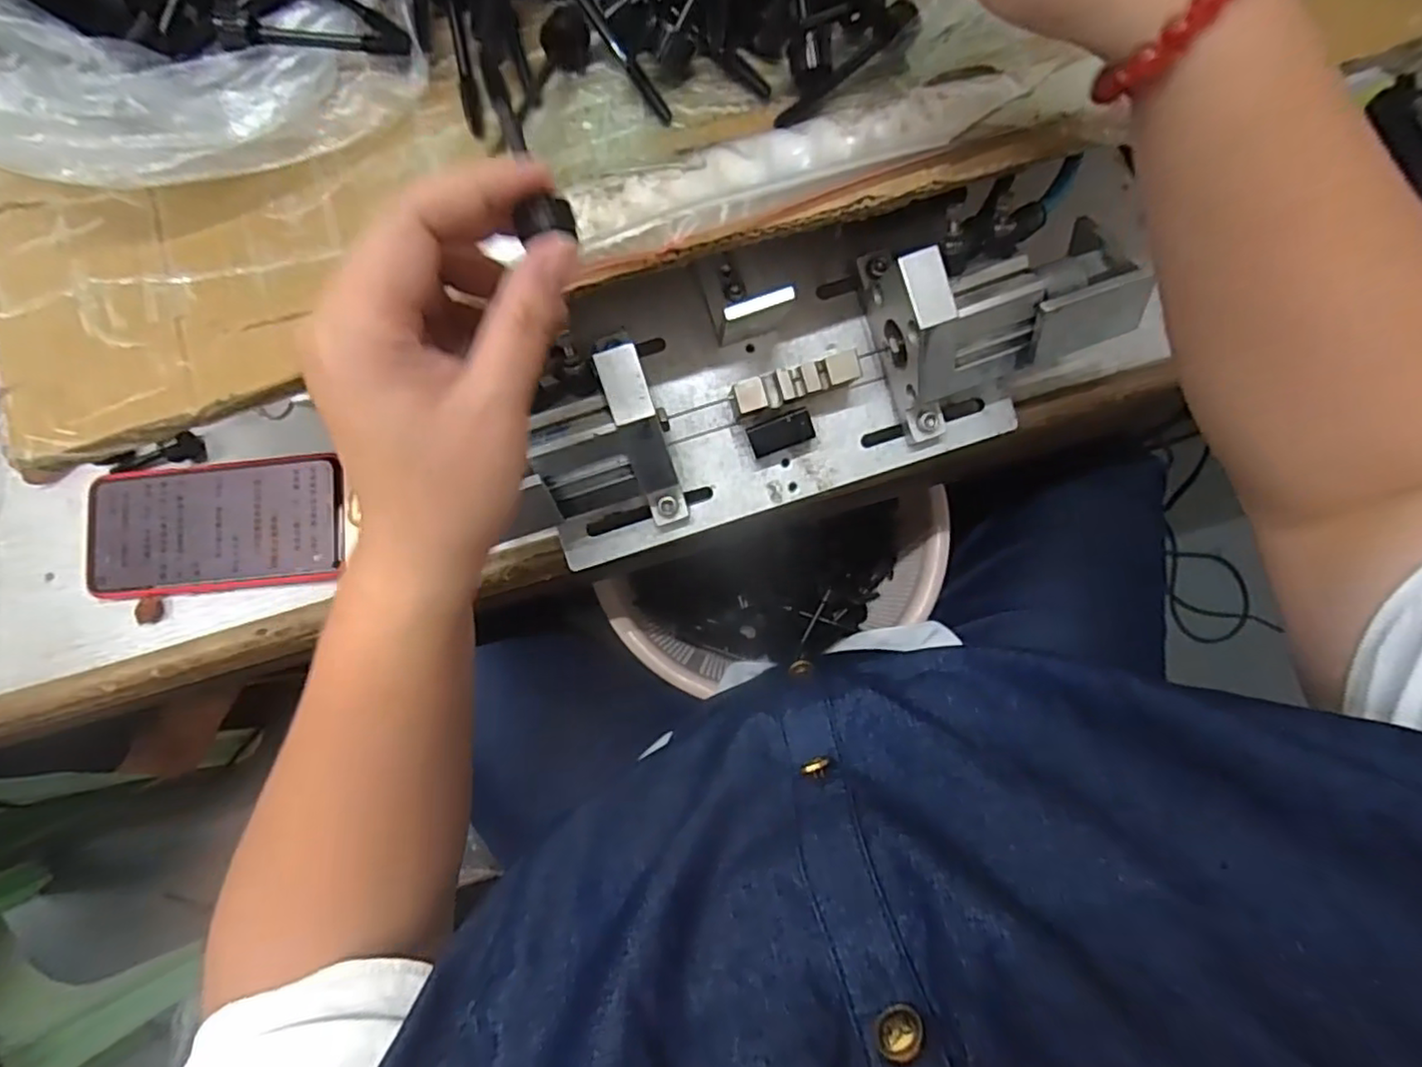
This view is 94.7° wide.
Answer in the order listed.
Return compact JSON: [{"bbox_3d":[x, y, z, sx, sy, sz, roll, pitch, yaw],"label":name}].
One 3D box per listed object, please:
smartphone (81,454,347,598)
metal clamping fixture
[{"bbox_3d":[-0.300,-0.004,0.398,0.151,0.012,0.075,-6,83,-1],"label":"smartphone"},{"bbox_3d":[0.049,-0.099,0.353,0.314,0.088,0.137,-18,83,-2],"label":"metal clamping fixture"}]

